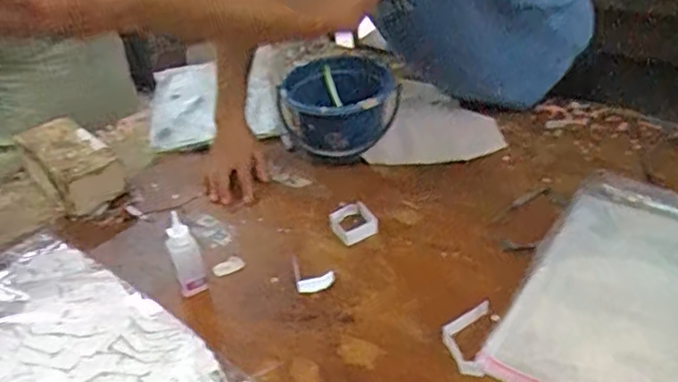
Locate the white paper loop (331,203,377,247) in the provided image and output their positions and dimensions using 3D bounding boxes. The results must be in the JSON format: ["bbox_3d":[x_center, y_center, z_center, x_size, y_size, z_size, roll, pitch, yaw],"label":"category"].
[{"bbox_3d":[0.024,0.048,0.958,0.068,0.016,0.072,-19,39,-18],"label":"white paper loop"}]

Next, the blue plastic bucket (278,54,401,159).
[{"bbox_3d":[0.001,-0.132,1.103,0.200,0.146,0.158,-7,37,-3],"label":"blue plastic bucket"}]

